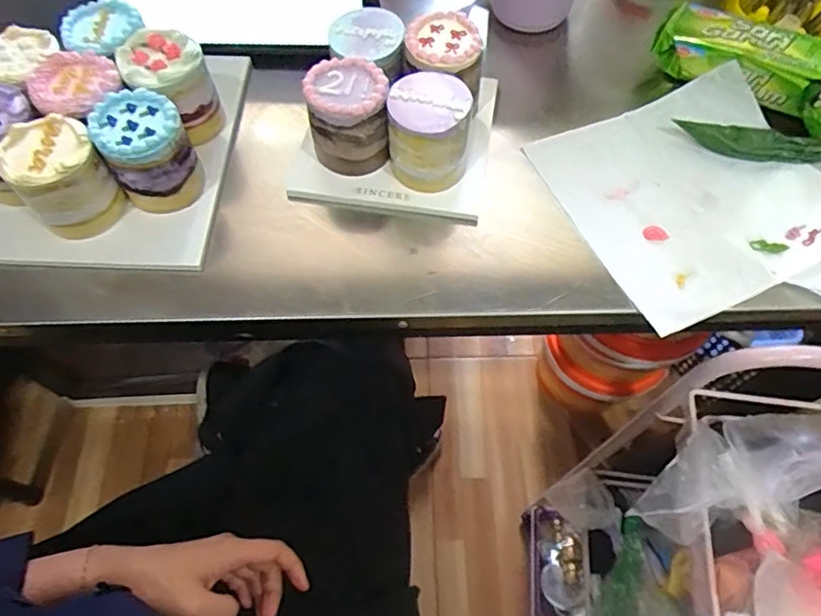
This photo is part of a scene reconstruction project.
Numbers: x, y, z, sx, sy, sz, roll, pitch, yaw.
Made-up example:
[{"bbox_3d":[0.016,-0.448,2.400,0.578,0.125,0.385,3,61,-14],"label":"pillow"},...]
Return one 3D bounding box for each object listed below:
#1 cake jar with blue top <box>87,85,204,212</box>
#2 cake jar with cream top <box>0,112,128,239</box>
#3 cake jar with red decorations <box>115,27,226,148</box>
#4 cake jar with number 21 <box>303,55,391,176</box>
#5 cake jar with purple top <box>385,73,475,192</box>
[{"bbox_3d":[-0.184,-0.110,0.410,0.055,0.066,0.057,0,63,-1],"label":"cake jar with blue top"},{"bbox_3d":[-0.237,-0.088,0.396,0.055,0.062,0.052,0,63,-1],"label":"cake jar with cream top"},{"bbox_3d":[-0.178,-0.164,0.435,0.056,0.064,0.057,0,63,-1],"label":"cake jar with red decorations"},{"bbox_3d":[-0.045,-0.140,0.425,0.056,0.063,0.053,-4,63,-3],"label":"cake jar with number 21"},{"bbox_3d":[0.014,-0.130,0.422,0.056,0.060,0.060,-2,63,-2],"label":"cake jar with purple top"}]

